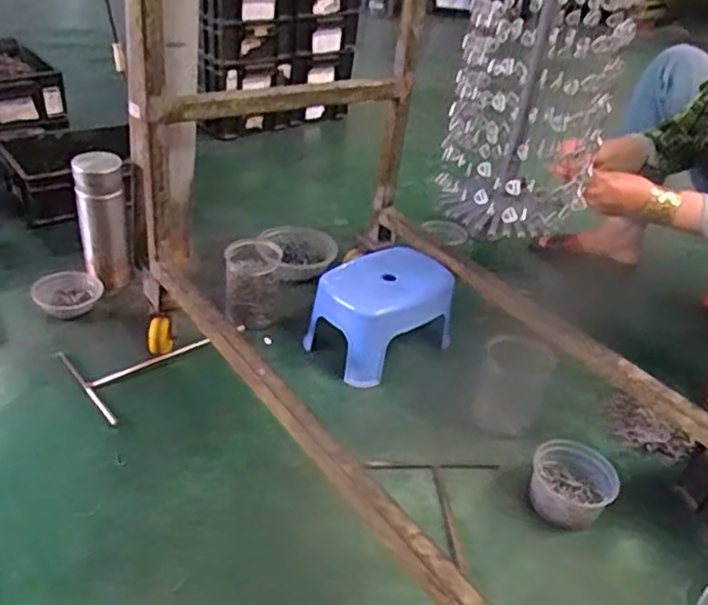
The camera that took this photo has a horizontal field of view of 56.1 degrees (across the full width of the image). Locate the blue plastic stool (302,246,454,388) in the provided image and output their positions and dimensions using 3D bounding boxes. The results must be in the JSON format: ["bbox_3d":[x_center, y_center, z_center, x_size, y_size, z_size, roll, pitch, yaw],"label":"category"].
[{"bbox_3d":[0.046,0.015,1.184,0.235,0.145,0.174,-21,43,-34],"label":"blue plastic stool"}]

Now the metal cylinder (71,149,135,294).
[{"bbox_3d":[-0.464,-0.154,1.222,0.081,0.225,0.073,10,35,5],"label":"metal cylinder"}]

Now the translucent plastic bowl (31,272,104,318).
[{"bbox_3d":[-0.519,-0.015,1.207,0.115,0.034,0.102,-7,37,-18],"label":"translucent plastic bowl"}]

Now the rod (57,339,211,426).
[{"bbox_3d":[-0.317,0.087,1.124,0.291,0.017,0.175,-24,45,-37],"label":"rod"}]

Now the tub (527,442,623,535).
[{"bbox_3d":[0.308,0.256,0.944,0.116,0.059,0.112,4,35,-3],"label":"tub"}]

